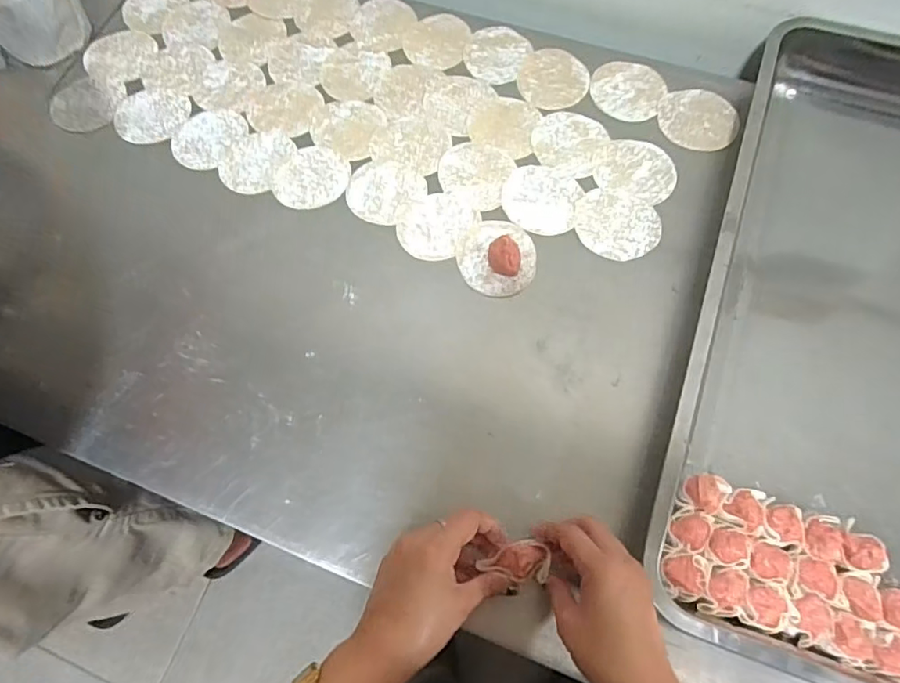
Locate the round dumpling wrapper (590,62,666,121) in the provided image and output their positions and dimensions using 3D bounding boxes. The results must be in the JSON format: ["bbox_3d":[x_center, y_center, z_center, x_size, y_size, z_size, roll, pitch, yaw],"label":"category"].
[{"bbox_3d":[0.190,-0.272,0.600,0.078,0.004,0.076,-1,70,2],"label":"round dumpling wrapper"}]

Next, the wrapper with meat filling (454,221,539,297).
[{"bbox_3d":[0.045,-0.086,0.526,0.074,0.028,0.079,6,71,4],"label":"wrapper with meat filling"}]

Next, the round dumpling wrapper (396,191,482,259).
[{"bbox_3d":[-0.015,-0.116,0.551,0.066,0.004,0.078,29,74,12],"label":"round dumpling wrapper"}]

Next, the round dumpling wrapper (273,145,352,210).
[{"bbox_3d":[-0.145,-0.171,0.580,0.080,0.004,0.071,-34,72,-10],"label":"round dumpling wrapper"}]

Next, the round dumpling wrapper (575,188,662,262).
[{"bbox_3d":[0.163,-0.114,0.542,0.082,0.004,0.071,31,74,12],"label":"round dumpling wrapper"}]

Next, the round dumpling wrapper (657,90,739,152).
[{"bbox_3d":[0.260,-0.233,0.584,0.081,0.005,0.072,4,70,3],"label":"round dumpling wrapper"}]

